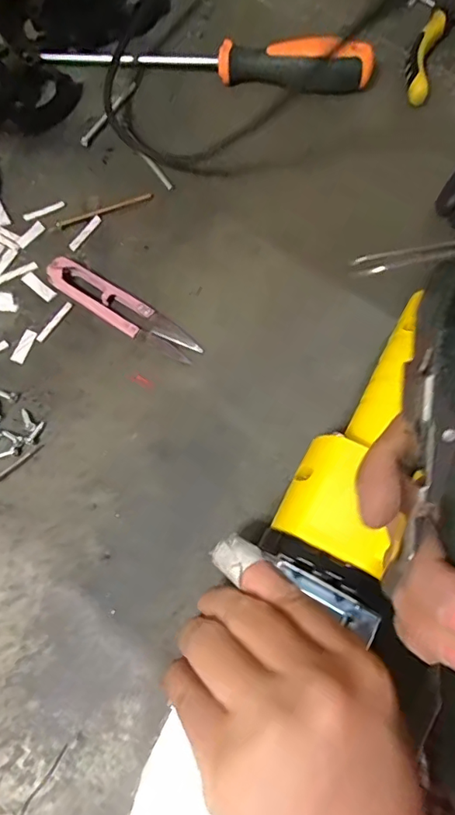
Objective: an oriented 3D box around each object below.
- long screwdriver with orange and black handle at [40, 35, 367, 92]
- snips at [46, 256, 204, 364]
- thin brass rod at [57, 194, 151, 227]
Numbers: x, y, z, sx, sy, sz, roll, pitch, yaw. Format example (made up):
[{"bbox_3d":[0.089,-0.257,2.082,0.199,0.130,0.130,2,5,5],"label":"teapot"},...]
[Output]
[{"bbox_3d":[-0.015,-0.241,0.343,0.225,0.028,0.024,7,72,2],"label":"long screwdriver with orange and black handle"},{"bbox_3d":[-0.061,-0.057,0.293,0.102,0.008,0.022,32,75,9],"label":"snips"},{"bbox_3d":[-0.079,-0.127,0.319,0.063,0.004,0.005,-20,73,-6],"label":"thin brass rod"}]

